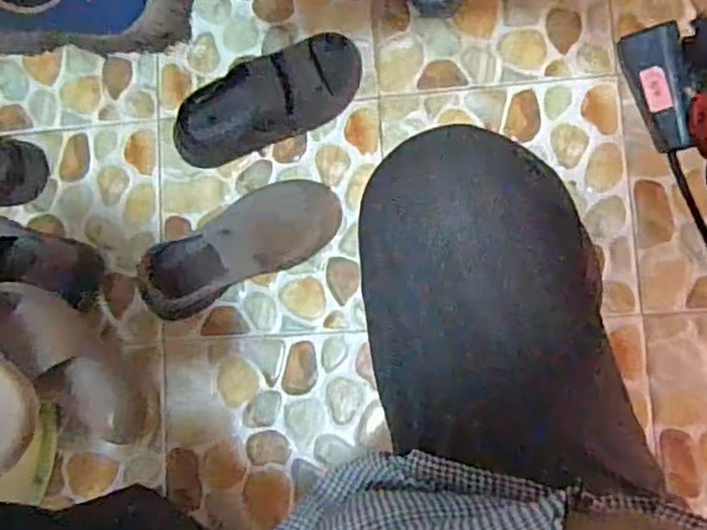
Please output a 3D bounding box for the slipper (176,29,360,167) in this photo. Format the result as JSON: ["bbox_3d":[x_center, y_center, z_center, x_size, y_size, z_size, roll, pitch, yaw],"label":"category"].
[{"bbox_3d":[-0.110,-0.207,0.902,0.253,0.058,0.091,-22,82,4],"label":"slipper"}]

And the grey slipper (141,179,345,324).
[{"bbox_3d":[-0.147,-0.024,0.902,0.271,0.065,0.094,-26,82,4],"label":"grey slipper"}]

